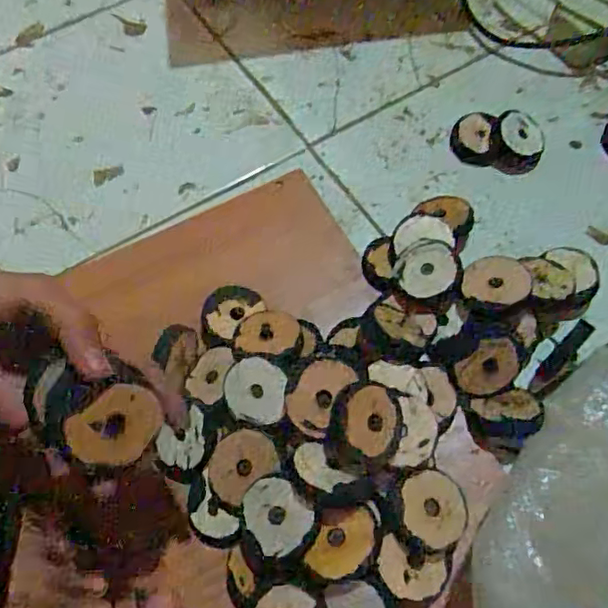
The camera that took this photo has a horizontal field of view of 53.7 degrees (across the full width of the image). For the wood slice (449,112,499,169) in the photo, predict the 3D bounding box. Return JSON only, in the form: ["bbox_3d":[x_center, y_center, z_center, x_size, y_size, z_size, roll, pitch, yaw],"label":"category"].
[{"bbox_3d":[0.157,-0.155,0.558,0.039,0.016,0.056,8,63,7],"label":"wood slice"}]

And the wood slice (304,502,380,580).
[{"bbox_3d":[0.024,0.142,0.363,0.035,0.007,0.048,22,83,-1],"label":"wood slice"}]

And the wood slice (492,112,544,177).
[{"bbox_3d":[0.195,-0.145,0.544,0.042,0.022,0.057,9,63,7],"label":"wood slice"}]

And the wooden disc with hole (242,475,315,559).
[{"bbox_3d":[-0.016,0.131,0.369,0.038,0.004,0.045,-41,66,1],"label":"wooden disc with hole"}]

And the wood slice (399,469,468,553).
[{"bbox_3d":[0.084,0.132,0.386,0.051,0.008,0.047,4,66,-27],"label":"wood slice"}]

